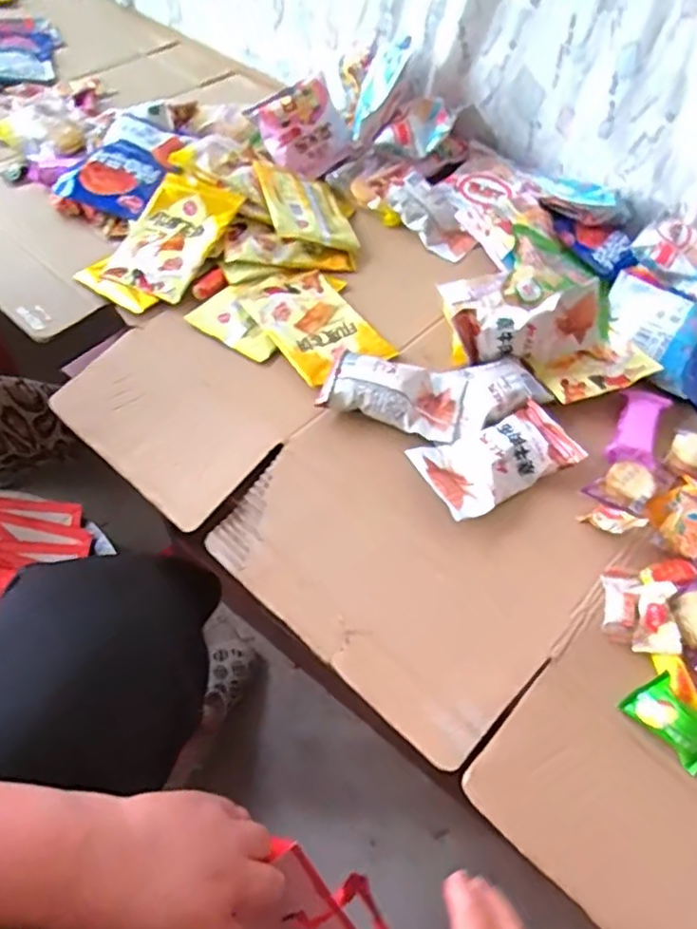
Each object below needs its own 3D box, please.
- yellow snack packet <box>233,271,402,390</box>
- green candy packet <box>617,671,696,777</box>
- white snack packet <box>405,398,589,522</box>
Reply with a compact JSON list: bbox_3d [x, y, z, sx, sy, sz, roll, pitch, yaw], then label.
[{"bbox_3d":[-0.037,-0.150,0.644,0.101,0.011,0.159,-26,60,-23],"label":"yellow snack packet"},{"bbox_3d":[0.230,0.179,0.435,0.059,0.041,0.017,44,18,19],"label":"green candy packet"},{"bbox_3d":[0.128,-0.003,0.544,0.140,0.031,0.074,-24,59,-21],"label":"white snack packet"}]

